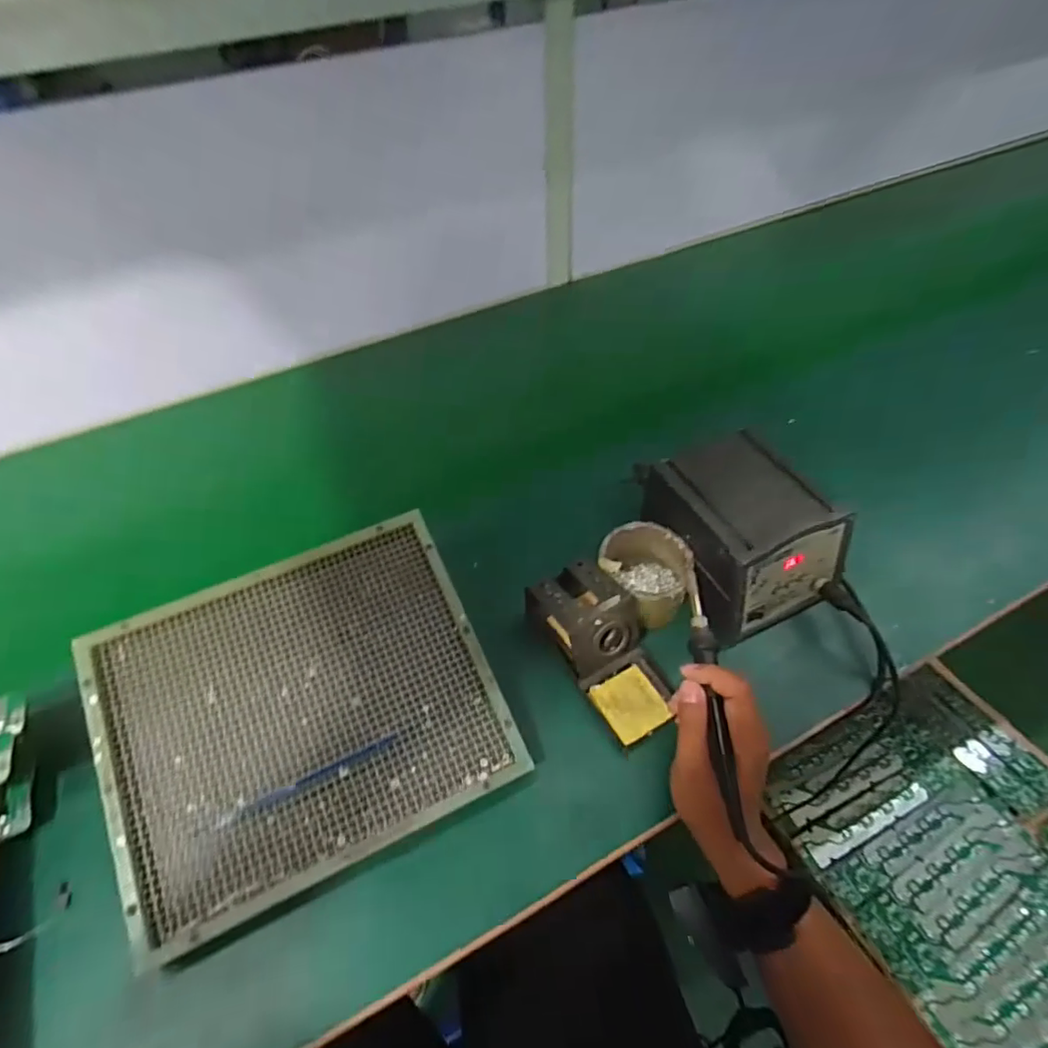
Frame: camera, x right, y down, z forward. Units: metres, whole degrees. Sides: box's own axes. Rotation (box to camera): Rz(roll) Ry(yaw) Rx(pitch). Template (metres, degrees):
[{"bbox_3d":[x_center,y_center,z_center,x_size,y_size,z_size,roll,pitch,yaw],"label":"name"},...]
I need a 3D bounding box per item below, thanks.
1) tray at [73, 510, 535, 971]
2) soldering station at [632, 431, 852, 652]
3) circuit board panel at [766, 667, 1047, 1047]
[{"bbox_3d":[-0.180,0.146,0.469,0.292,0.013,0.248,-22,71,-15],"label":"tray"},{"bbox_3d":[0.215,0.004,0.562,0.130,0.099,0.165,-19,52,-13],"label":"soldering station"},{"bbox_3d":[0.627,0.476,0.768,0.395,0.033,0.488,-32,58,-13],"label":"circuit board panel"}]

